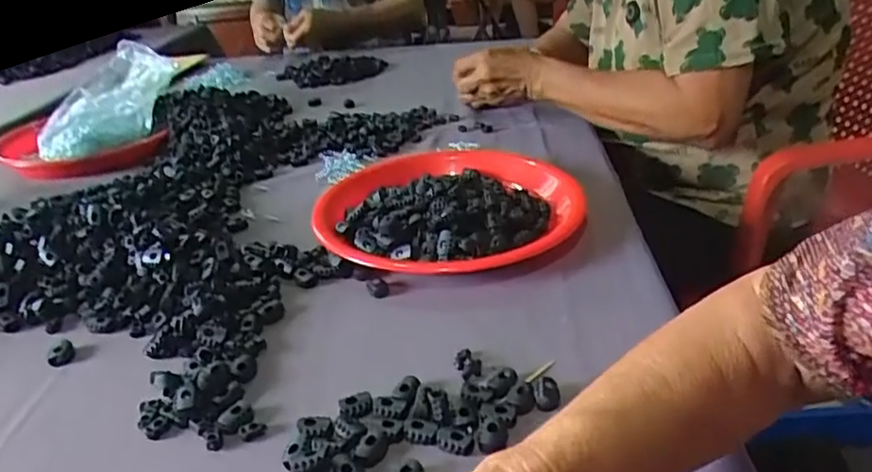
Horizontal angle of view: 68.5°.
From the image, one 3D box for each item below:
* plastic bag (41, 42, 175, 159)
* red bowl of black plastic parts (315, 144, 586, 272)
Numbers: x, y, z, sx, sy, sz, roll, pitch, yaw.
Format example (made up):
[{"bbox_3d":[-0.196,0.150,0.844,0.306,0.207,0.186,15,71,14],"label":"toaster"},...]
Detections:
[{"bbox_3d":[-0.440,-0.177,0.877,0.107,0.076,0.236,1,42,8],"label":"plastic bag"},{"bbox_3d":[0.015,-0.031,0.638,0.245,0.047,0.252,-3,28,1],"label":"red bowl of black plastic parts"}]

